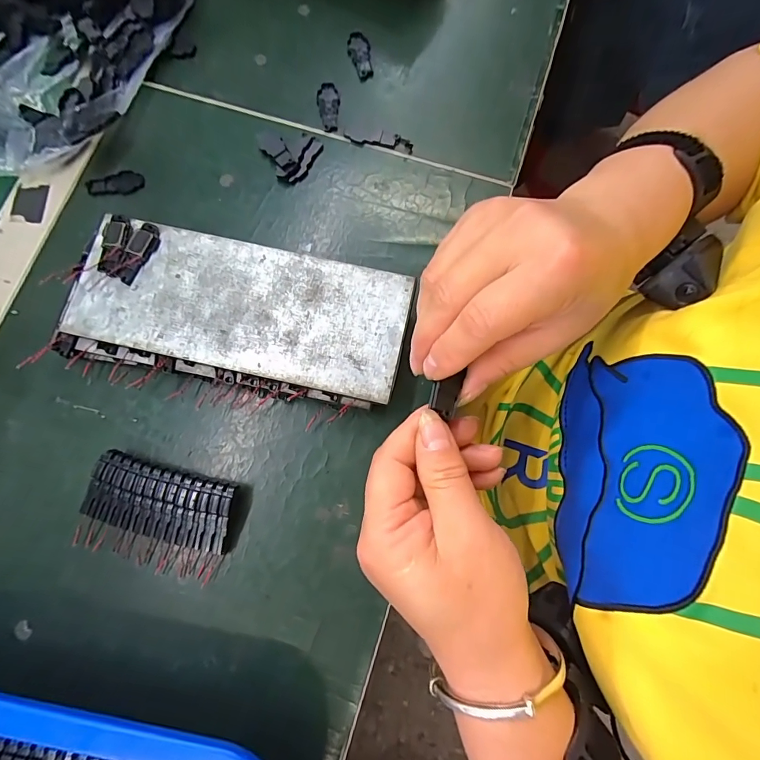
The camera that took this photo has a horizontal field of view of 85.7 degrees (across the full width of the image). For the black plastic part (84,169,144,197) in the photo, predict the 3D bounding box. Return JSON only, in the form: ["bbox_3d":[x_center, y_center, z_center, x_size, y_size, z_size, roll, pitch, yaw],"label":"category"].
[{"bbox_3d":[-0.188,-0.139,0.290,0.039,0.004,0.018,-7,78,-1],"label":"black plastic part"}]

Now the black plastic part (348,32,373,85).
[{"bbox_3d":[-0.015,-0.248,0.312,0.017,0.004,0.043,-8,78,-1],"label":"black plastic part"}]

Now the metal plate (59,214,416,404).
[{"bbox_3d":[-0.083,-0.045,0.243,0.194,0.004,0.078,12,78,3],"label":"metal plate"}]

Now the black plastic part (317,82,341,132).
[{"bbox_3d":[-0.038,-0.202,0.303,0.016,0.004,0.040,-6,78,-1],"label":"black plastic part"}]

